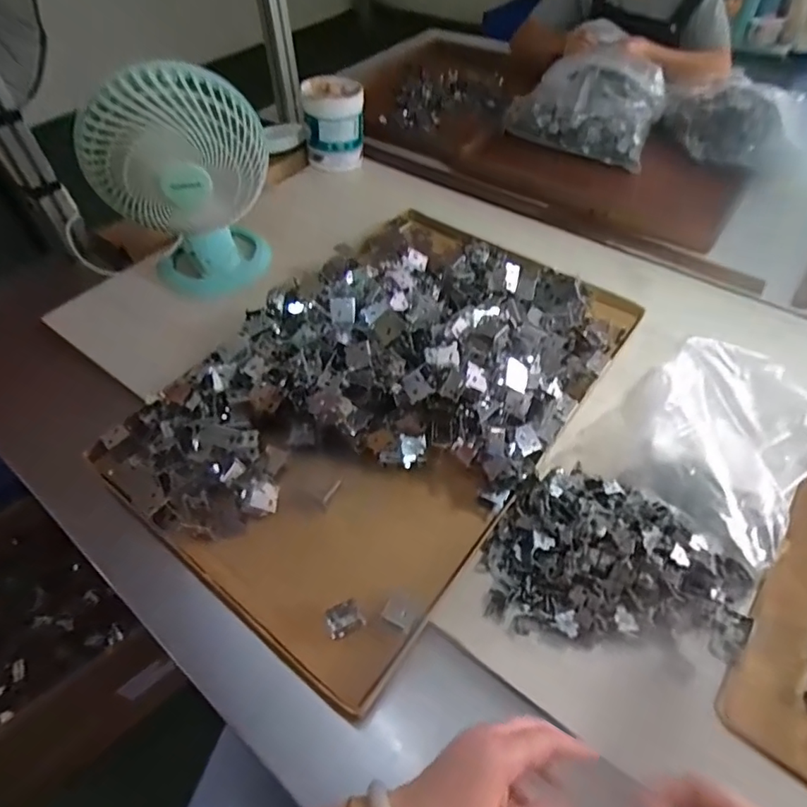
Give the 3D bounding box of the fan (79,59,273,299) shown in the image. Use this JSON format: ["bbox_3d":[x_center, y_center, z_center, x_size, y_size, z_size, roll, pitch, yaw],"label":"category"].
[{"bbox_3d":[-0.310,-0.309,0.781,0.224,0.360,0.185,-12,53,-9],"label":"fan"}]

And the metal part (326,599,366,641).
[{"bbox_3d":[-0.055,0.206,0.493,0.033,0.025,0.026,-19,54,-13],"label":"metal part"}]

